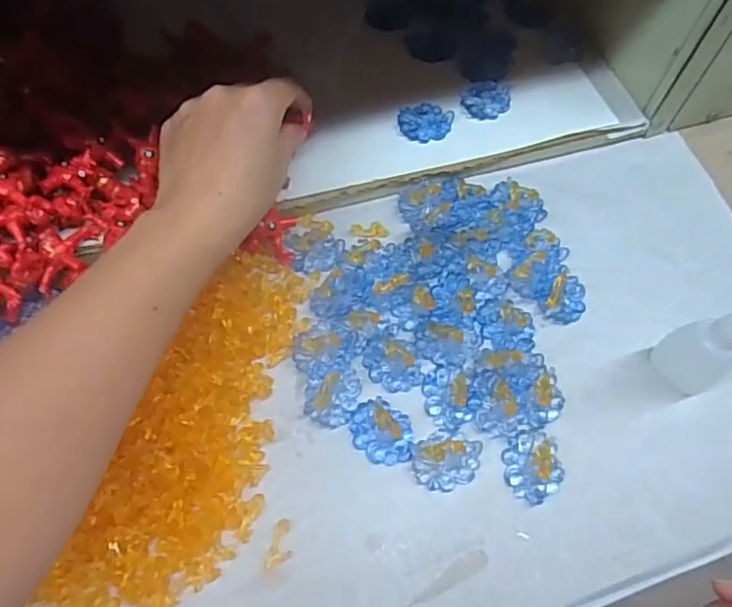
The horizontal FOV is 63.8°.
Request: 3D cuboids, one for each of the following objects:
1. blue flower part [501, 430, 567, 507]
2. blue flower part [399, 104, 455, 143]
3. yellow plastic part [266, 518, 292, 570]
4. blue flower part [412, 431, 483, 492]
[{"bbox_3d":[0.090,0.087,0.313,0.030,0.007,0.036,-5,63,-5],"label":"blue flower part"},{"bbox_3d":[0.041,-0.124,0.402,0.036,0.004,0.029,5,62,0],"label":"blue flower part"},{"bbox_3d":[-0.042,0.120,0.294,0.011,0.006,0.023,11,62,3],"label":"yellow plastic part"},{"bbox_3d":[0.043,0.084,0.315,0.036,0.005,0.030,9,62,2],"label":"blue flower part"}]

